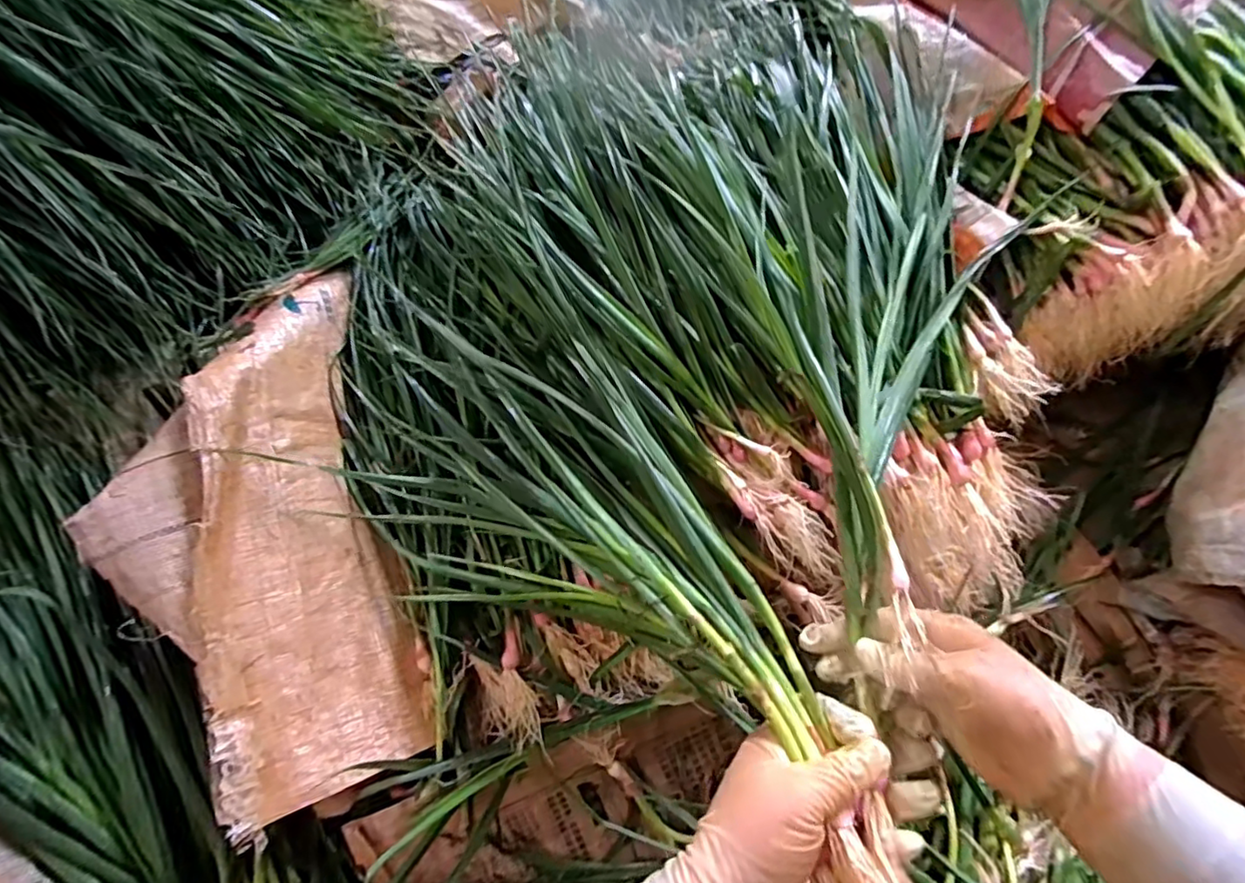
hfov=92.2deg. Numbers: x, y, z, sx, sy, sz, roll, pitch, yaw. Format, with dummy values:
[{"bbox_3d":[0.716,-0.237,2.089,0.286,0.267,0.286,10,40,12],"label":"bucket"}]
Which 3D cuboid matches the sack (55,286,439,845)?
[{"bbox_3d":[-0.317,0.057,0.520,0.201,0.104,0.483,-20,70,-6],"label":"sack"}]

